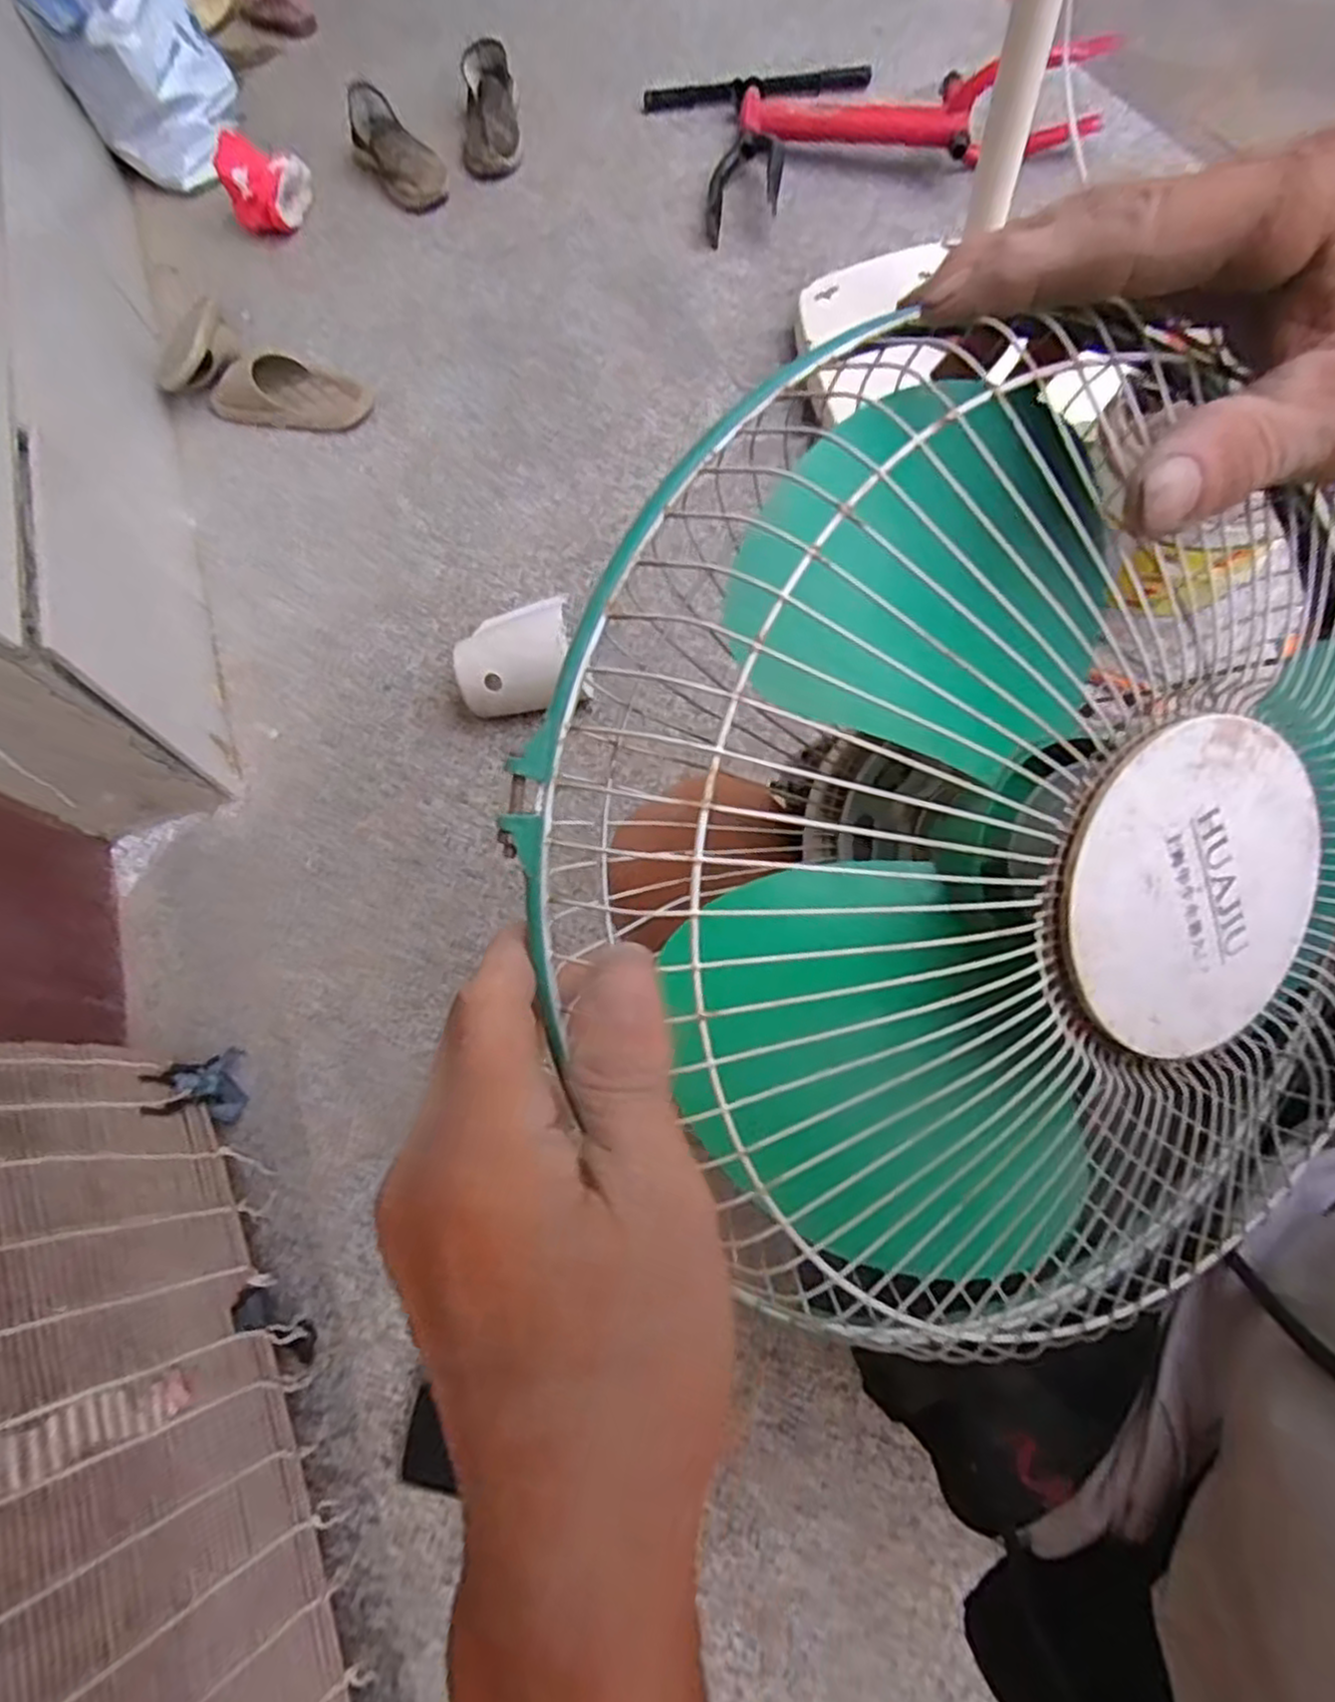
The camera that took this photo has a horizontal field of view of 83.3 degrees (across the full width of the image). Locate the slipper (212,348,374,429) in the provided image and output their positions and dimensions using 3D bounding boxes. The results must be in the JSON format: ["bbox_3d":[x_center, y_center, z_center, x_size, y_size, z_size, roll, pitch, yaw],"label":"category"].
[{"bbox_3d":[-0.551,-0.675,1.083,0.226,0.056,0.105,6,70,8],"label":"slipper"}]

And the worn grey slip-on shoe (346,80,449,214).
[{"bbox_3d":[-0.449,-1.144,1.221,0.097,0.075,0.233,-37,70,-9],"label":"worn grey slip-on shoe"}]

